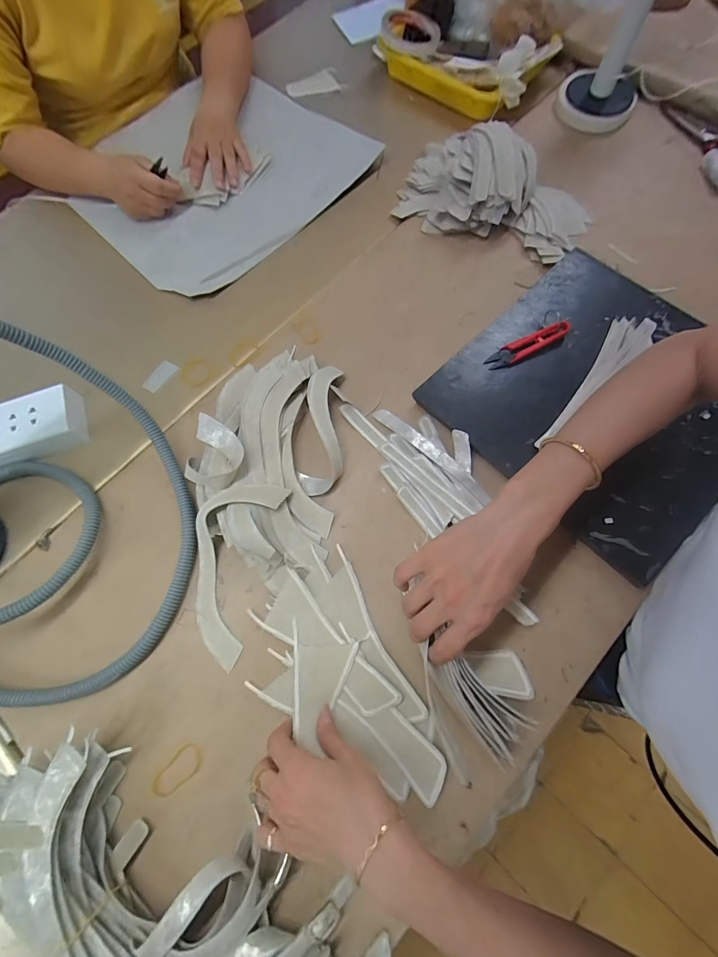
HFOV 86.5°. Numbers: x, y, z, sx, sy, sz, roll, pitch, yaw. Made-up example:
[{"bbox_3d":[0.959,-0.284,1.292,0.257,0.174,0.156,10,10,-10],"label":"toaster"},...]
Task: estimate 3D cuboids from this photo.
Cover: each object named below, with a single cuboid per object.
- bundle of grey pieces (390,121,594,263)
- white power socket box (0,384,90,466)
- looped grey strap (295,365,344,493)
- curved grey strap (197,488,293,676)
[{"bbox_3d":[0.199,-0.427,0.544,0.270,0.081,0.185,25,76,11],"label":"bundle of grey pieces"},{"bbox_3d":[-0.409,-0.062,0.476,0.132,0.034,0.077,-17,72,-2],"label":"white power socket box"},{"bbox_3d":[-0.043,-0.066,0.454,0.049,0.029,0.166,0,73,3],"label":"looped grey strap"},{"bbox_3d":[-0.145,0.093,0.409,0.081,0.042,0.197,13,74,8],"label":"curved grey strap"}]

